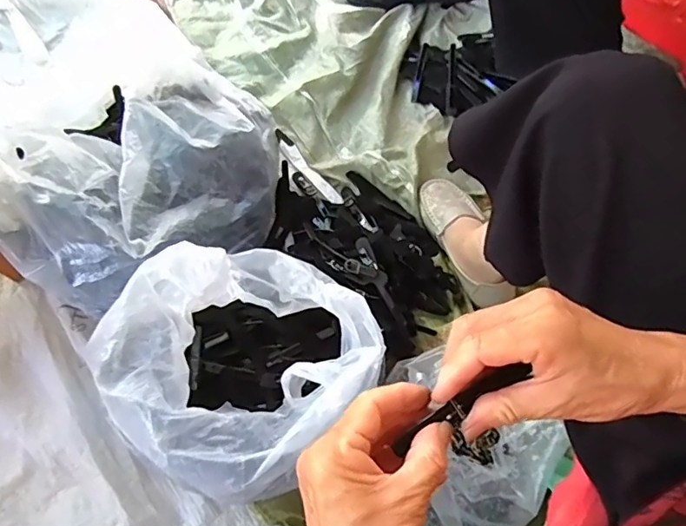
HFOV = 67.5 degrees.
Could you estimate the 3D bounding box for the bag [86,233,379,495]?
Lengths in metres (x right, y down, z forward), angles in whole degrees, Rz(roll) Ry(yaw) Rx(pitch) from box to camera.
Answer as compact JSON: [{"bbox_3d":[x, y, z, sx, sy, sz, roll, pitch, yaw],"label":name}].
[{"bbox_3d":[-0.105,0.109,0.567,0.244,0.168,0.251,36,73,12],"label":"bag"}]

